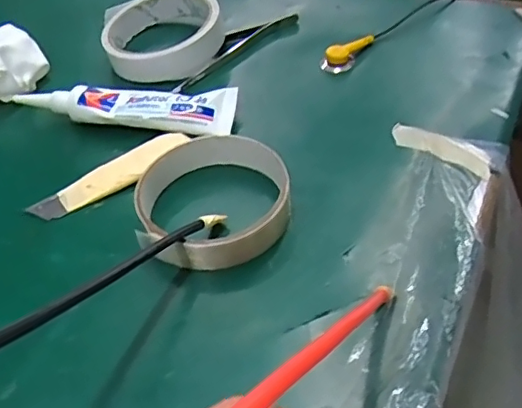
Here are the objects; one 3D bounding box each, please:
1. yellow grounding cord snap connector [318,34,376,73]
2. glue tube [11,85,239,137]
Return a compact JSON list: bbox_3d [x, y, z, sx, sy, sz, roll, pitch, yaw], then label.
[{"bbox_3d":[0.062,-0.108,0.411,0.041,0.017,0.018,-31,48,4],"label":"yellow grounding cord snap connector"},{"bbox_3d":[-0.087,-0.066,0.384,0.143,0.018,0.039,6,48,11],"label":"glue tube"}]

